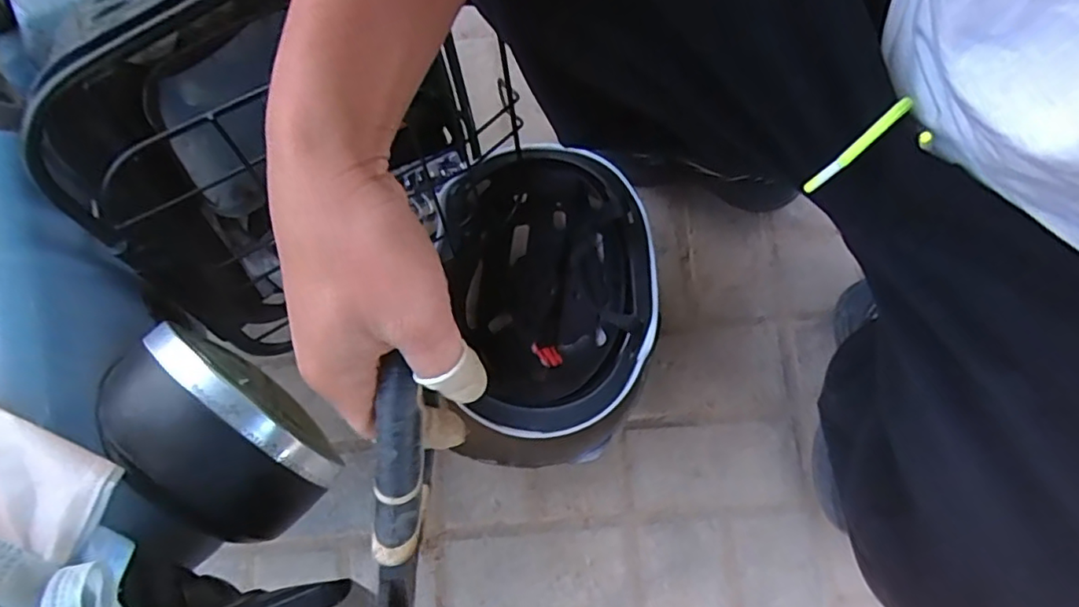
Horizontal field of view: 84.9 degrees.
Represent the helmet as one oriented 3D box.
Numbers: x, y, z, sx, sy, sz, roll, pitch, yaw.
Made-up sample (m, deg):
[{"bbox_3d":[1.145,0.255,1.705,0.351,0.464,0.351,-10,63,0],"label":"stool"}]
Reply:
[{"bbox_3d":[0.005,0.008,0.583,0.195,0.168,0.279,-5,77,-1],"label":"helmet"}]

